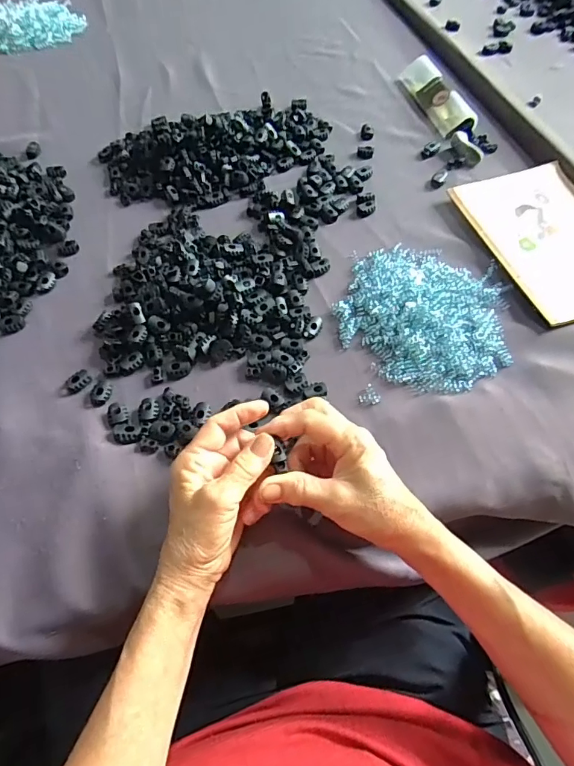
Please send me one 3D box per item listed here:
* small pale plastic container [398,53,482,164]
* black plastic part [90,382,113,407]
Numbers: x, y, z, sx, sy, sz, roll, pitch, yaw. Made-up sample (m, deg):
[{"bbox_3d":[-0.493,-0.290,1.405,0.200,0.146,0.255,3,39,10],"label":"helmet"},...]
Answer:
[{"bbox_3d":[0.208,-0.369,0.614,0.042,0.023,0.210,-14,60,-8],"label":"small pale plastic container"},{"bbox_3d":[-0.164,0.010,0.410,0.017,0.004,0.025,5,60,3],"label":"black plastic part"}]

